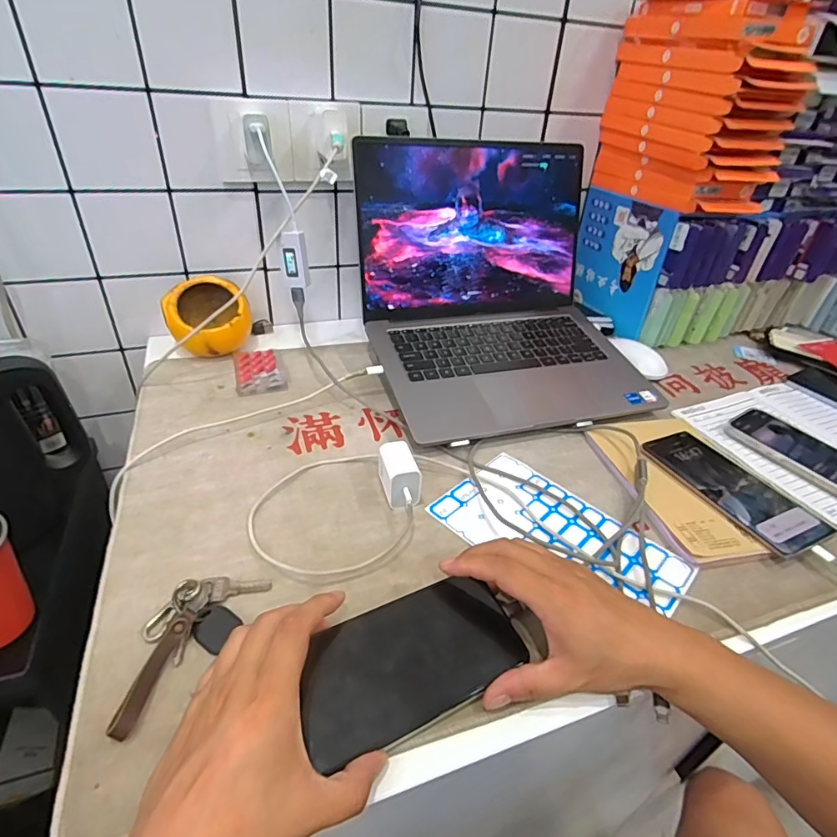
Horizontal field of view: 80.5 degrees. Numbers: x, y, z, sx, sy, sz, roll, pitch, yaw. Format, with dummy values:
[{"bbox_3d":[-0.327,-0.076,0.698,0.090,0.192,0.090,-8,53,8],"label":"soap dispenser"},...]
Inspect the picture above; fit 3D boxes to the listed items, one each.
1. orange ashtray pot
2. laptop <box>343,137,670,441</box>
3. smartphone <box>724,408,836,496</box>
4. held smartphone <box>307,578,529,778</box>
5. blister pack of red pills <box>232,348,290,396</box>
[{"bbox_3d":[-0.263,-0.129,0.621,0.100,0.077,0.088,-12,39,-22],"label":"orange ashtray pot"},{"bbox_3d":[0.108,-0.153,0.577,0.311,0.243,0.282,-8,37,-17],"label":"laptop"},{"bbox_3d":[0.415,0.035,0.527,0.080,0.013,0.146,-19,42,-29],"label":"smartphone"},{"bbox_3d":[-0.004,0.153,0.318,0.145,0.014,0.074,-12,49,-31],"label":"held smartphone"},{"bbox_3d":[-0.193,-0.059,0.603,0.056,0.011,0.095,-9,35,-17],"label":"blister pack of red pills"}]

